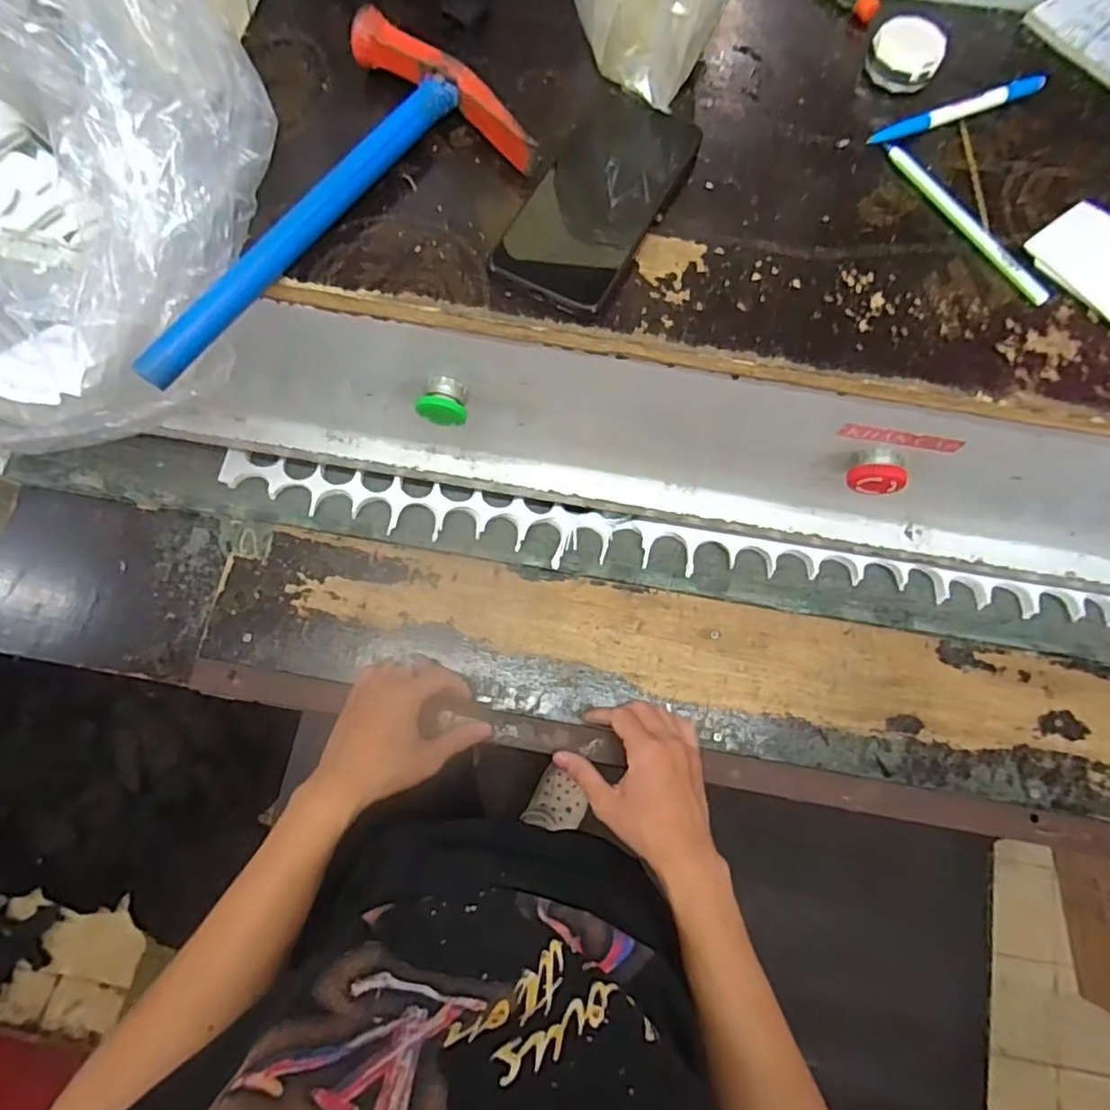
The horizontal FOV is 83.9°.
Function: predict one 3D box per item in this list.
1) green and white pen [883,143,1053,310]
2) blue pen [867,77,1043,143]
[{"bbox_3d":[0.259,-0.212,0.391,0.012,0.010,0.141,-28,77,-9],"label":"green and white pen"},{"bbox_3d":[0.272,-0.300,0.417,0.131,0.007,0.013,-22,77,-7],"label":"blue pen"}]

